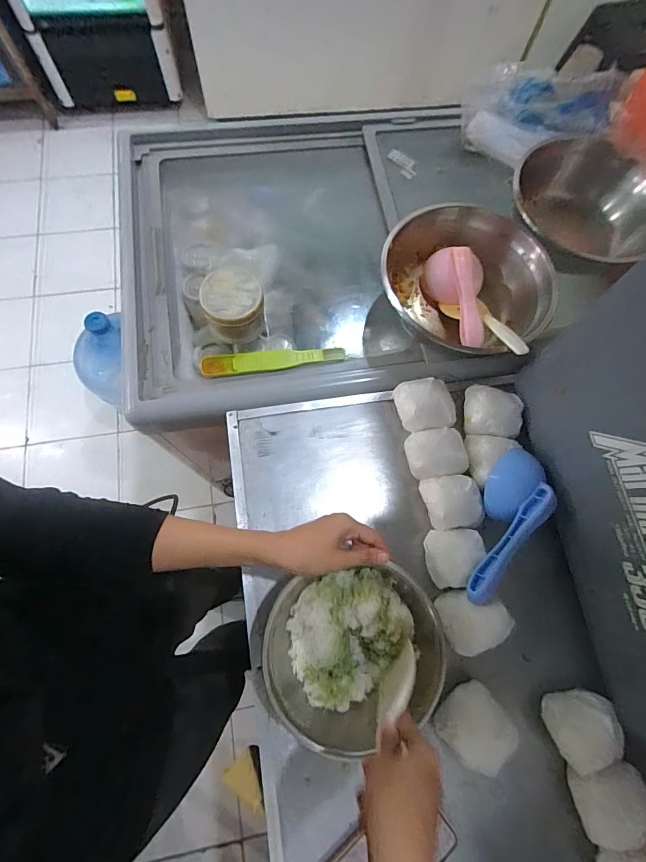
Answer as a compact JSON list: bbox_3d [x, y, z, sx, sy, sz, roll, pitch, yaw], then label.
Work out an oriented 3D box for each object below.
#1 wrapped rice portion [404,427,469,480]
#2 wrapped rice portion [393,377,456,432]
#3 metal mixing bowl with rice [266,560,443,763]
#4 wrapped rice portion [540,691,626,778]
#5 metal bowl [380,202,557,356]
[{"bbox_3d":[0.154,0.032,0.538,0.077,0.045,0.069,-7,74,-6],"label":"wrapped rice portion"},{"bbox_3d":[0.144,-0.037,0.554,0.084,0.049,0.076,-5,73,-5],"label":"wrapped rice portion"},{"bbox_3d":[0.036,0.245,0.435,0.191,0.080,0.174,-8,72,-2],"label":"metal mixing bowl with rice"},{"bbox_3d":[0.302,0.342,0.444,0.077,0.041,0.068,-12,73,-8],"label":"wrapped rice portion"},{"bbox_3d":[0.197,-0.213,0.591,0.217,0.093,0.251,-2,73,-5],"label":"metal bowl"}]

